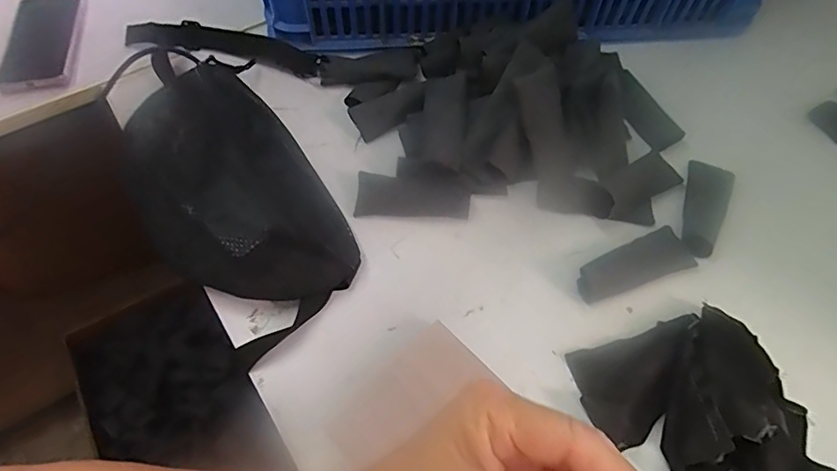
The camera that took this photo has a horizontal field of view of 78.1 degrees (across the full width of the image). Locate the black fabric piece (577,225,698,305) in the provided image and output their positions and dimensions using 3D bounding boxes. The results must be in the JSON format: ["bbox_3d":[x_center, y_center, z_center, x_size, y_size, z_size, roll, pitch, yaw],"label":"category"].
[{"bbox_3d":[0.187,0.026,0.449,0.105,0.014,0.041,-21,61,-13],"label":"black fabric piece"}]

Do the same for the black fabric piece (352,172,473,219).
[{"bbox_3d":[-0.004,-0.036,0.484,0.102,0.006,0.042,3,79,4],"label":"black fabric piece"}]

